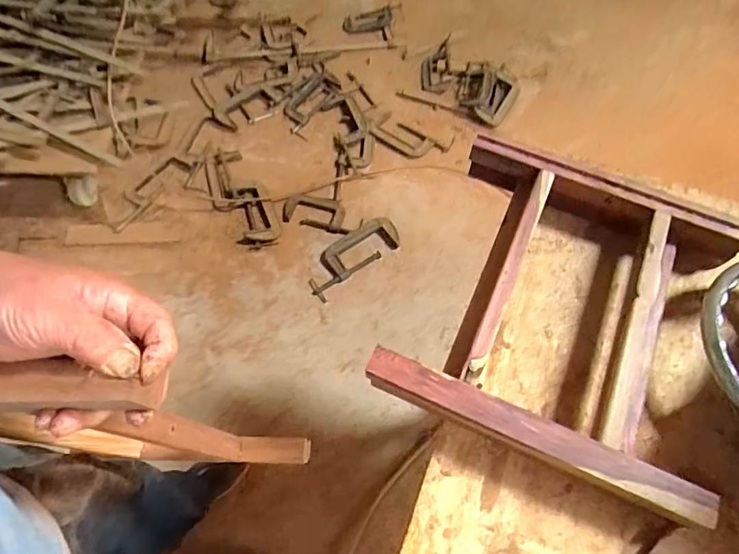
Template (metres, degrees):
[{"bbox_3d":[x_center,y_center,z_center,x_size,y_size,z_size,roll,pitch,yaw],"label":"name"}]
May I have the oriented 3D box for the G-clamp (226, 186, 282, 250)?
[{"bbox_3d":[-0.370,-0.198,1.524,0.140,0.027,0.241,-14,63,-6],"label":"G-clamp"}]

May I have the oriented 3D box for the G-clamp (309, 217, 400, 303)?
[{"bbox_3d":[-0.053,-0.070,1.452,0.325,0.033,0.132,-35,67,-15],"label":"G-clamp"}]

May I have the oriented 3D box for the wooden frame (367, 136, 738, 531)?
[{"bbox_3d":[0.213,0.033,0.517,0.321,0.069,0.333,22,65,12],"label":"wooden frame"}]

